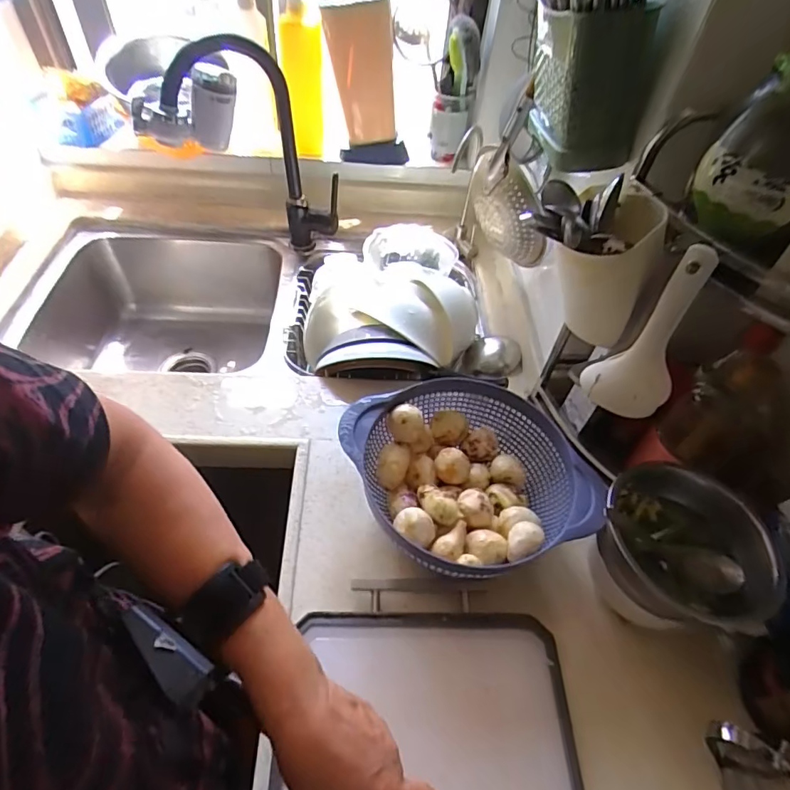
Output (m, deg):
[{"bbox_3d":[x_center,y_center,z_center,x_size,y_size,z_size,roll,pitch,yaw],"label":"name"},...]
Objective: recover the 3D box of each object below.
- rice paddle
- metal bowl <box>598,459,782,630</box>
[{"bbox_3d":[0.229,-0.049,0.448,0.074,0.166,0.032,14,51,7],"label":"rice paddle"},{"bbox_3d":[0.289,0.151,0.509,0.159,0.072,0.136,32,55,20],"label":"metal bowl"}]

